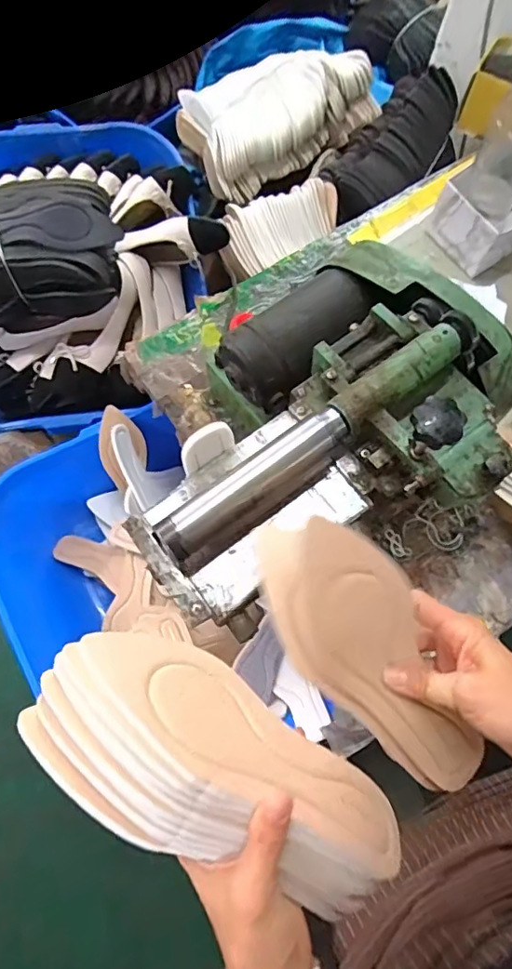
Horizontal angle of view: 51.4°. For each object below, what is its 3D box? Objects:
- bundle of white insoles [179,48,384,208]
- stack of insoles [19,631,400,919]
[{"bbox_3d":[0.045,-0.805,1.143,0.387,0.134,0.246,-27,74,-11],"label":"bundle of white insoles"},{"bbox_3d":[-0.021,0.169,0.319,0.235,0.064,0.100,33,30,-8],"label":"stack of insoles"}]

